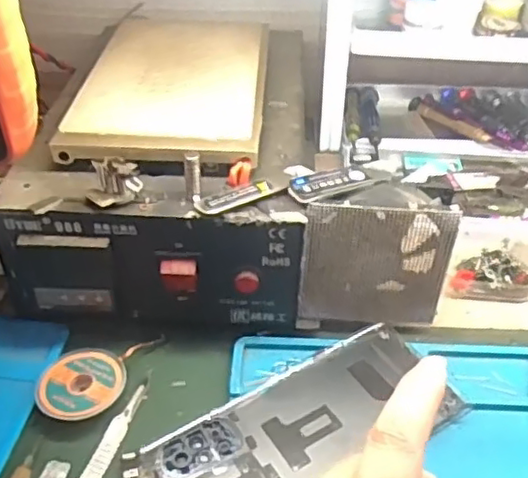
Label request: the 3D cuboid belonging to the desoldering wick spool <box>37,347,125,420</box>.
[{"bbox_3d":[-0.095,0.076,0.330,0.042,0.011,0.044,0,40,0],"label":"desoldering wick spool"}]

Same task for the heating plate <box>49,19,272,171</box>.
[{"bbox_3d":[-0.056,-0.101,0.406,0.112,0.009,0.199,1,39,1],"label":"heating plate"}]

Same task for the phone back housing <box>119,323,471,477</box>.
[{"bbox_3d":[0.018,0.093,0.314,0.157,0.007,0.068,-22,45,-24],"label":"phone back housing"}]

